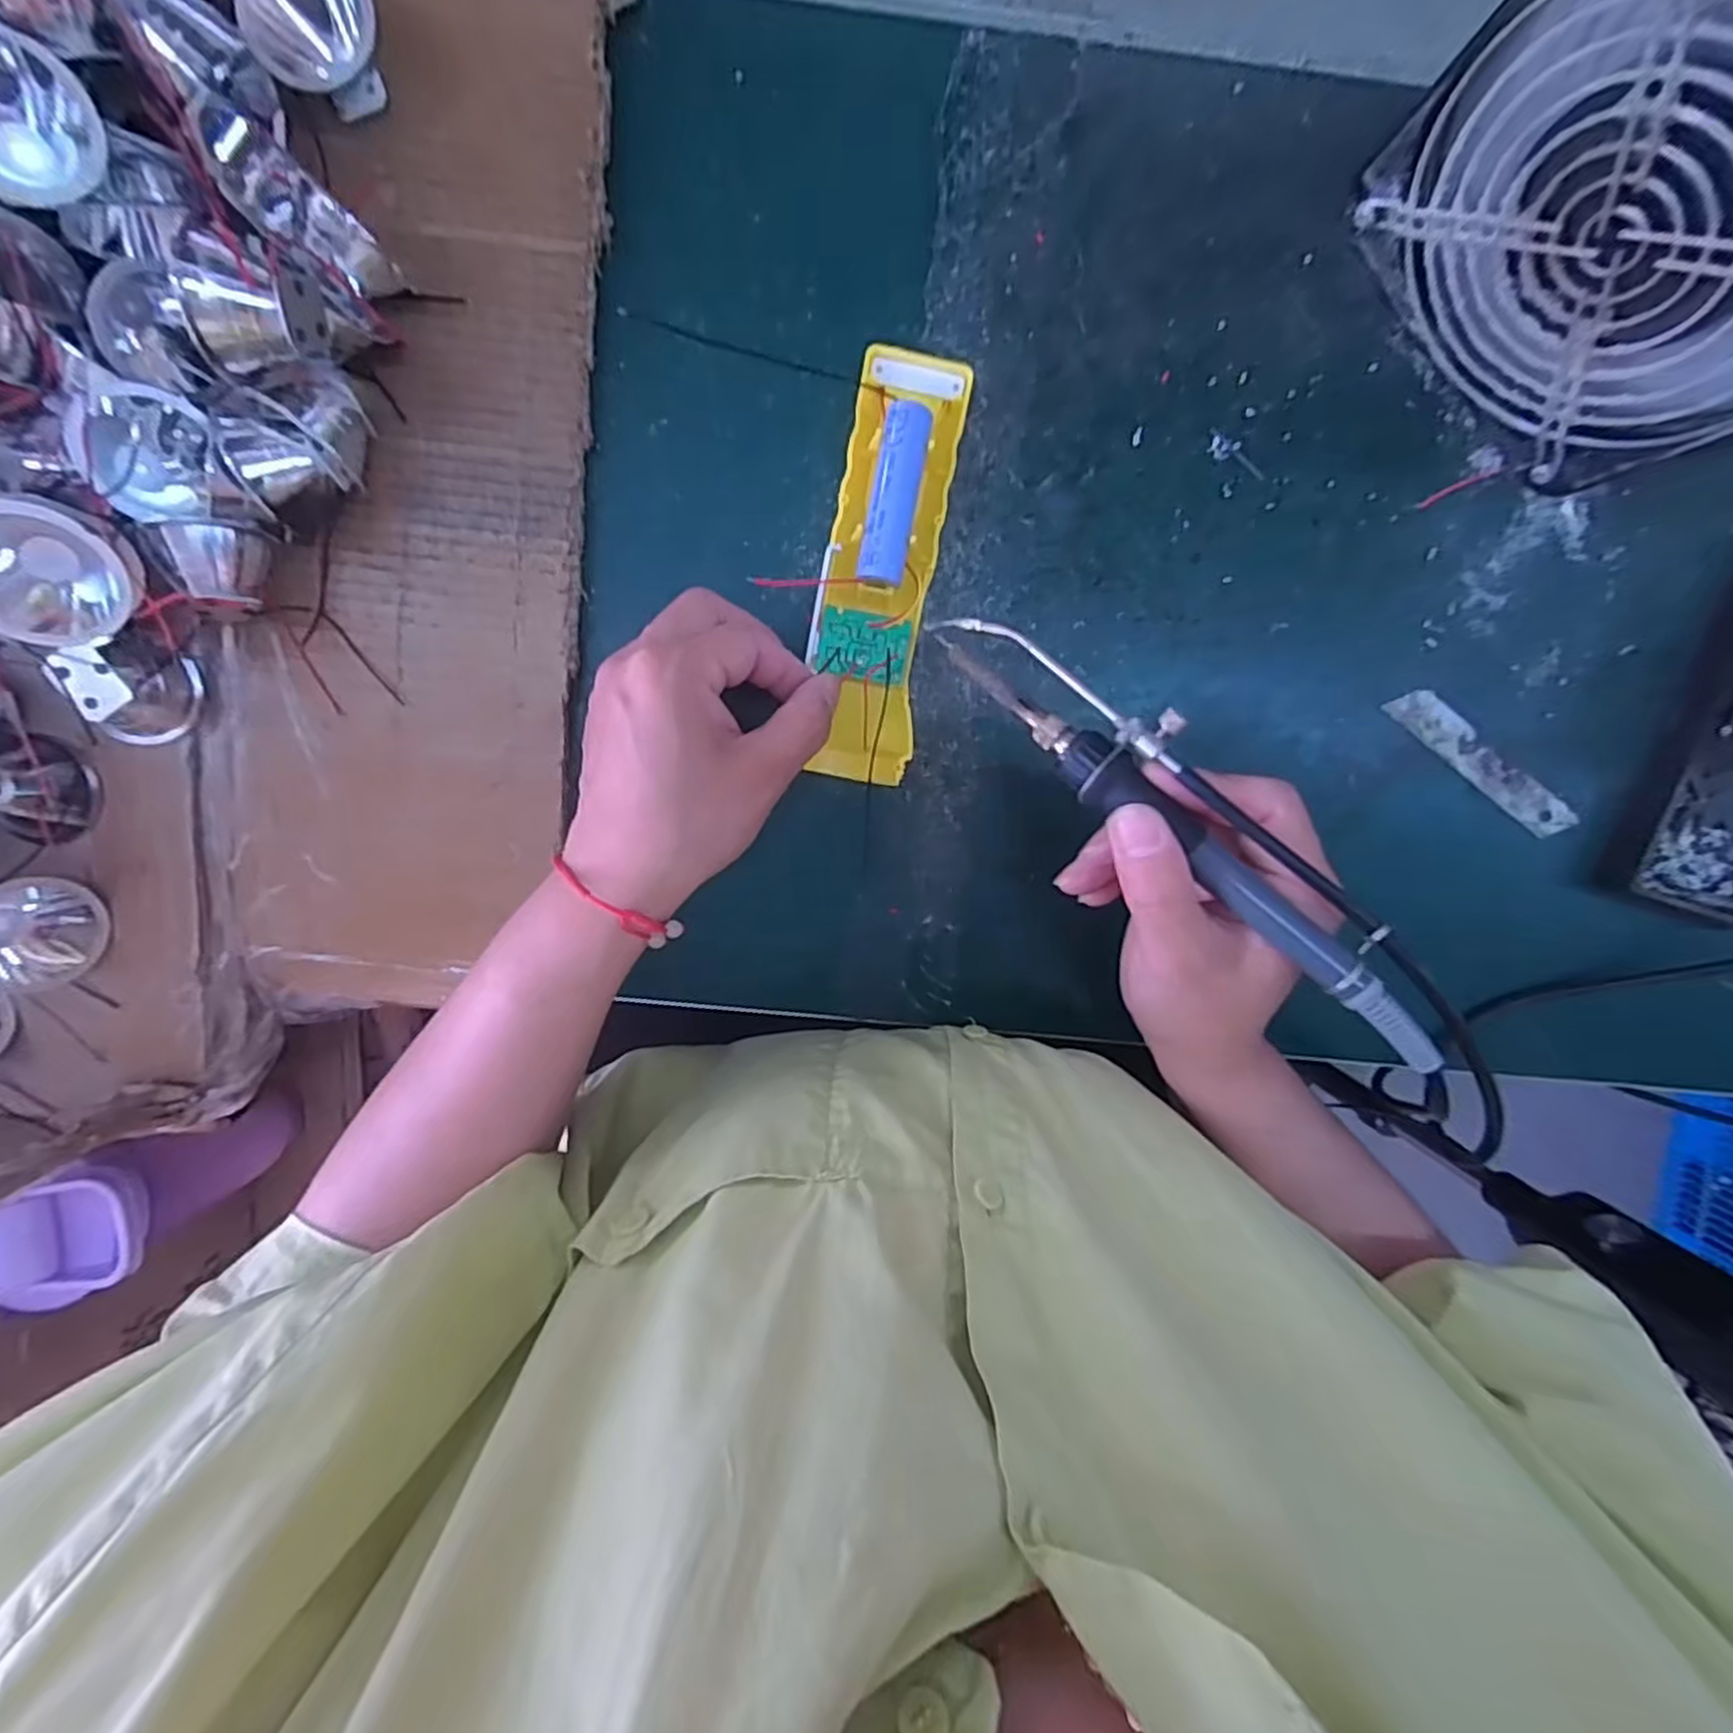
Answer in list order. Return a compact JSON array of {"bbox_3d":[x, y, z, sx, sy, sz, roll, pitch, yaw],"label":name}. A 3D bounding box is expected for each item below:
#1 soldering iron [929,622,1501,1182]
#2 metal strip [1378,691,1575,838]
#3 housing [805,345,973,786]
[{"bbox_3d":[0.113,-0.008,0.241,0.233,0.019,0.032,44,95,10],"label":"soldering iron"},{"bbox_3d":[0.271,-0.046,0.332,0.097,0.004,0.018,37,109,-5],"label":"metal strip"},{"bbox_3d":[0.006,-0.116,0.295,0.044,0.024,0.162,8,95,-4],"label":"housing"}]

